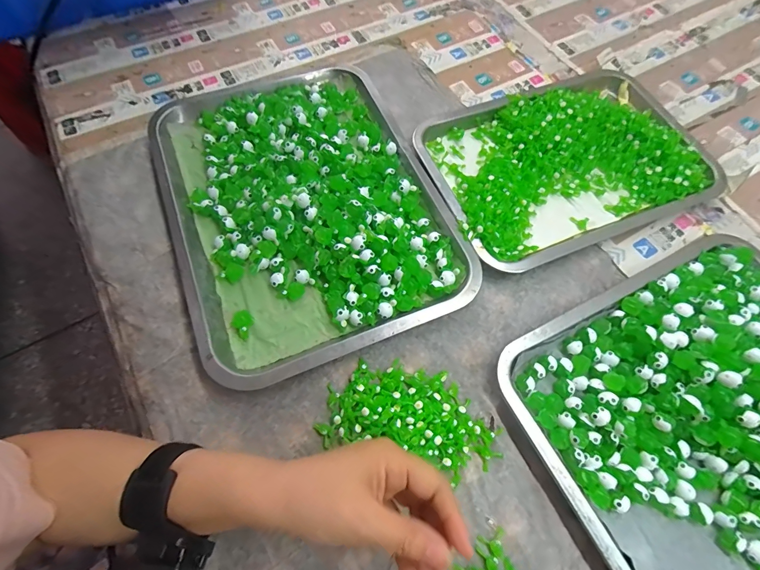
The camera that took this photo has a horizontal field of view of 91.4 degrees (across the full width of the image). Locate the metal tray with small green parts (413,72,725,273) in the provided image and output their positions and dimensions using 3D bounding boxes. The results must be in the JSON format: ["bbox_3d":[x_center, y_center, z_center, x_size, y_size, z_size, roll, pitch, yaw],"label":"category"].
[{"bbox_3d":[0.211,-0.145,0.420,0.304,0.031,0.209,-20,68,-10],"label":"metal tray with small green parts"}]

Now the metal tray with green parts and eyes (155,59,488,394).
[{"bbox_3d":[-0.082,-0.100,0.389,0.265,0.033,0.360,-21,68,-11],"label":"metal tray with green parts and eyes"}]

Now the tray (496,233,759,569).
[{"bbox_3d":[0.278,0.108,0.303,0.300,0.039,0.260,-26,69,-12],"label":"tray"}]

